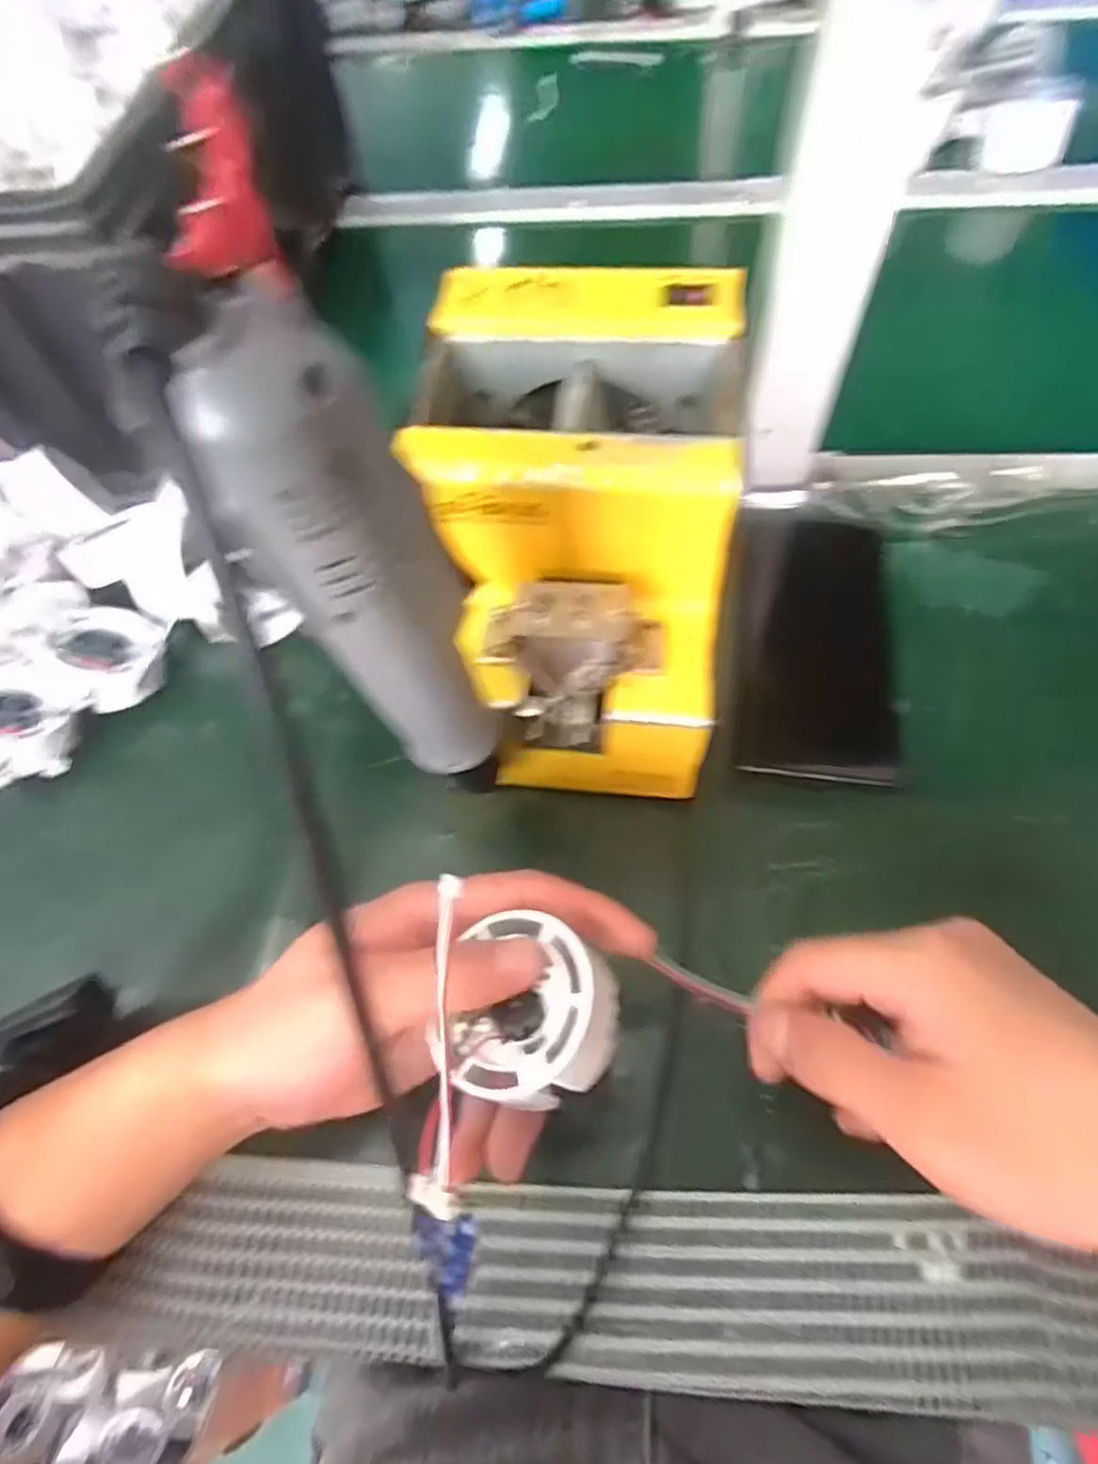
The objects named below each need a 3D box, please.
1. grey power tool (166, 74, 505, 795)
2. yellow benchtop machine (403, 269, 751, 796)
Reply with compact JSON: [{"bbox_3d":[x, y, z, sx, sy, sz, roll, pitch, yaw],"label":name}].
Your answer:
[{"bbox_3d":[-0.042,-0.037,0.183,0.038,0.194,0.031,-8,61,-1],"label":"grey power tool"},{"bbox_3d":[0.012,-0.083,0.316,0.124,0.125,0.178,3,62,5],"label":"yellow benchtop machine"}]

